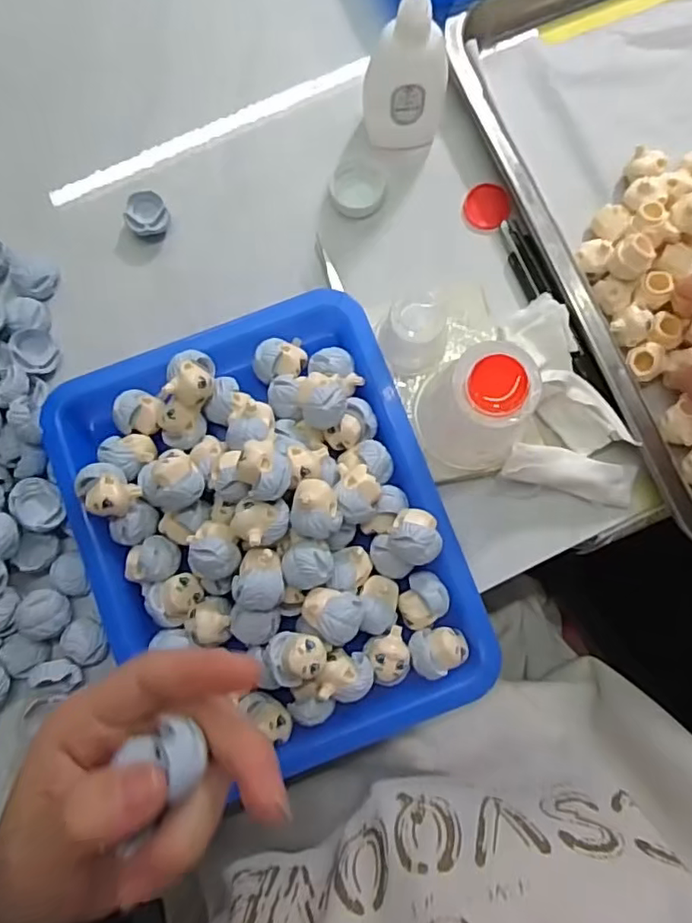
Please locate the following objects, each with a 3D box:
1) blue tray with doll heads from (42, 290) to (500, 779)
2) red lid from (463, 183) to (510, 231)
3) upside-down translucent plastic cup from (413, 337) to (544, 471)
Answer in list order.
[{"bbox_3d":[-0.039,0.036,0.293,0.171,0.050,0.220,-20,84,-2],"label":"blue tray with doll heads"},{"bbox_3d":[0.080,-0.144,0.340,0.024,0.004,0.026,0,83,1],"label":"red lid"},{"bbox_3d":[0.061,-0.025,0.289,0.048,0.065,0.048,0,83,1],"label":"upside-down translucent plastic cup"}]

